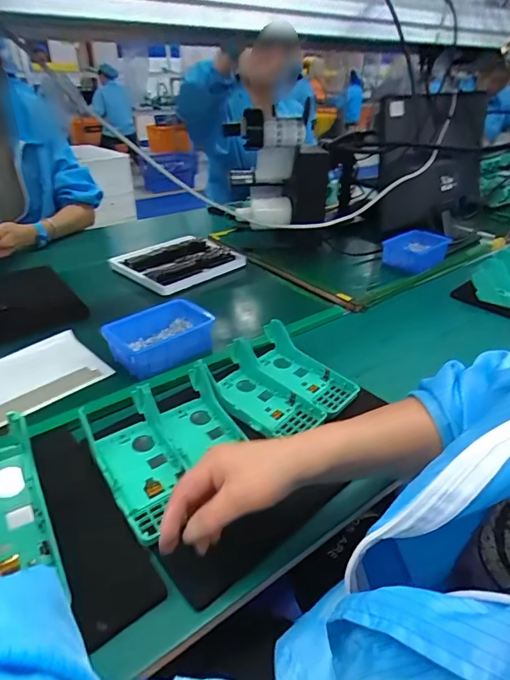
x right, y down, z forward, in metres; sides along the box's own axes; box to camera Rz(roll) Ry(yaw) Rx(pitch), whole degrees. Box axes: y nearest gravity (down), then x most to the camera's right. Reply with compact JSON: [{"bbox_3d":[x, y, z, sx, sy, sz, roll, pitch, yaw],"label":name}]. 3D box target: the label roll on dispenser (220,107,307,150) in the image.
[{"bbox_3d":[0.019,-0.431,0.863,0.165,0.071,0.077,-2,33,-1],"label":"label roll on dispenser"}]

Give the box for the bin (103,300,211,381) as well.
[{"bbox_3d":[-0.137,-0.006,0.639,0.156,0.056,0.095,-23,39,-34],"label":"bin"}]

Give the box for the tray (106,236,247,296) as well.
[{"bbox_3d":[-0.169,-0.176,0.933,0.233,0.024,0.203,-24,40,-35],"label":"tray"}]

